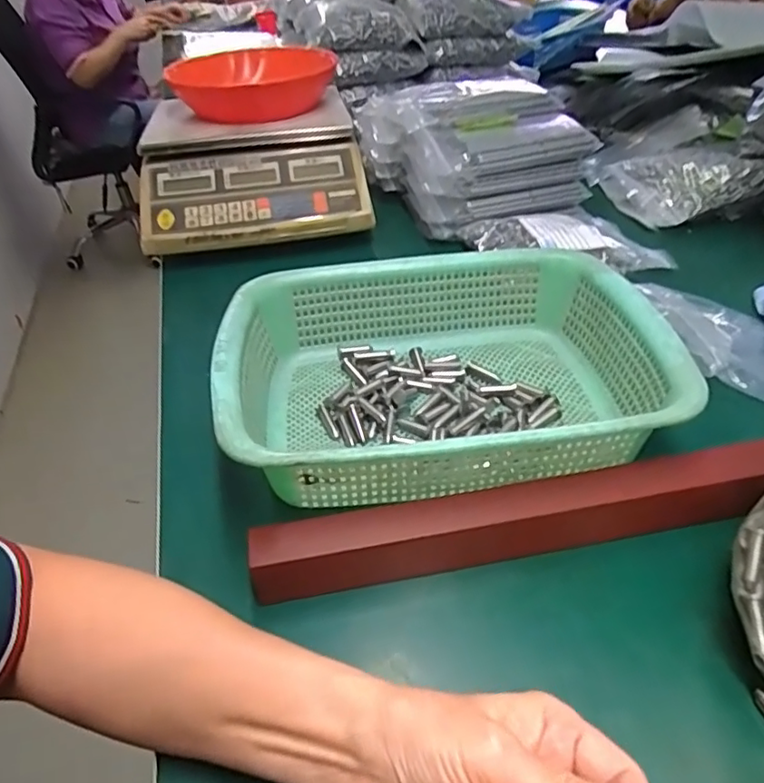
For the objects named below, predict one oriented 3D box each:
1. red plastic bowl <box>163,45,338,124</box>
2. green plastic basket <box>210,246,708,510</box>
[{"bbox_3d":[-0.160,-0.406,0.760,0.200,0.053,0.242,-11,41,-4],"label":"red plastic bowl"},{"bbox_3d":[0.040,-0.020,0.419,0.286,0.080,0.217,-9,41,-3],"label":"green plastic basket"}]

